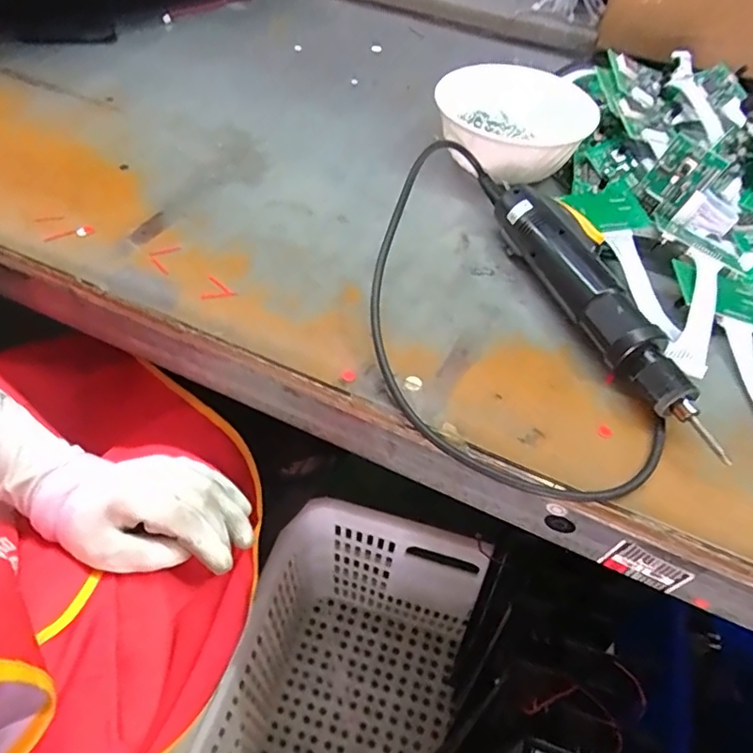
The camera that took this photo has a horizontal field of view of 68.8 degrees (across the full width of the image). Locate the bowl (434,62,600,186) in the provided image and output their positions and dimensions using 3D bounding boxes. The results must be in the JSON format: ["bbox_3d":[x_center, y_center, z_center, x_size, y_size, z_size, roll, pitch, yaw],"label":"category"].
[{"bbox_3d":[0.123,-0.223,0.507,0.135,0.063,0.135,6,52,-1],"label":"bowl"}]

